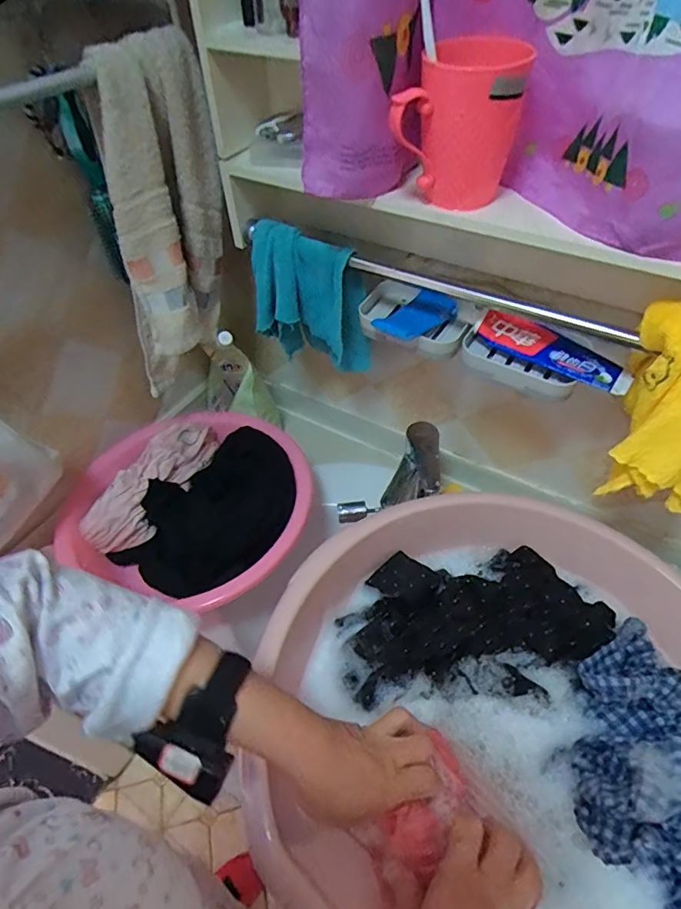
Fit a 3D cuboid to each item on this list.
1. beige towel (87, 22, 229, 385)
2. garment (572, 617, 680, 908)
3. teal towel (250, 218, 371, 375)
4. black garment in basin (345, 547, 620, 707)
[{"bbox_3d":[-0.203,-0.250,0.596,0.077,0.352,0.141,18,52,17],"label":"beige towel"},{"bbox_3d":[0.283,0.260,0.451,0.124,0.082,0.239,10,50,10],"label":"garment"},{"bbox_3d":[-0.042,-0.186,0.645,0.144,0.172,0.061,15,51,14],"label":"teal towel"},{"bbox_3d":[0.142,0.174,0.552,0.271,0.060,0.148,-6,49,-4],"label":"black garment in basin"}]

